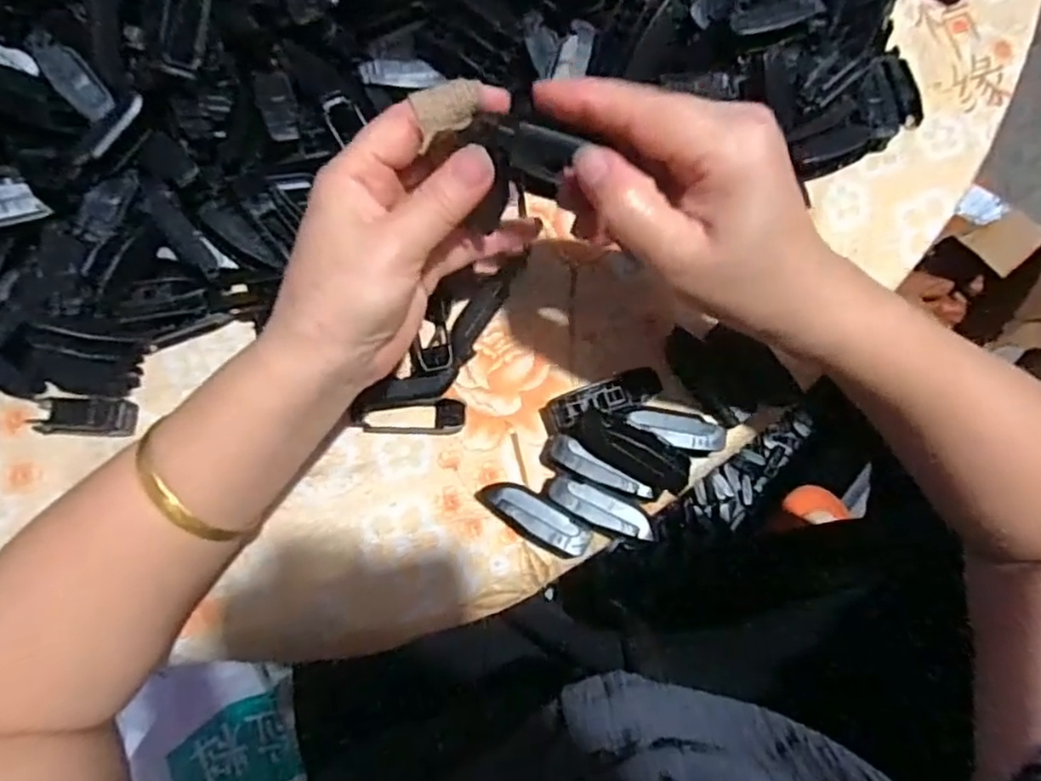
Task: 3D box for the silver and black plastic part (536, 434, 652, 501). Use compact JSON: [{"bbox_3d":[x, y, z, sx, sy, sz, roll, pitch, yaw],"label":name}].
[{"bbox_3d":[0.036,0.038,0.326,0.058,0.014,0.016,23,77,18],"label":"silver and black plastic part"}]

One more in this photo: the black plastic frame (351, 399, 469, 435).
[{"bbox_3d":[-0.055,0.013,0.338,0.055,0.011,0.019,-2,77,0],"label":"black plastic frame"}]

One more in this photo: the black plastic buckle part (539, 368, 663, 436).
[{"bbox_3d":[0.040,0.005,0.336,0.060,0.015,0.020,-19,77,-4],"label":"black plastic buckle part"}]

